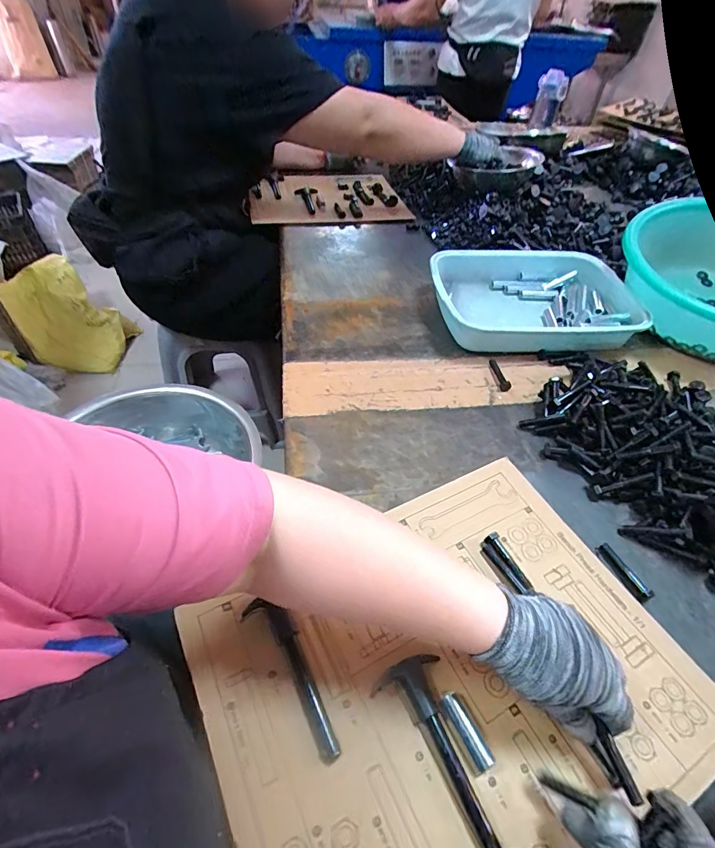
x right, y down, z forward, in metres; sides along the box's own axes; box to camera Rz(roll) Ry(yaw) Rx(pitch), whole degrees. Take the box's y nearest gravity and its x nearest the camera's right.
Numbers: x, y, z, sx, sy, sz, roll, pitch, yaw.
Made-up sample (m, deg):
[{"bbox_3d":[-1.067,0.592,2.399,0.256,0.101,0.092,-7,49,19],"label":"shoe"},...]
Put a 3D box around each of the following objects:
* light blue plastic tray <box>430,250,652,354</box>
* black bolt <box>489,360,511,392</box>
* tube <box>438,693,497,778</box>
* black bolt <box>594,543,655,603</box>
[{"bbox_3d":[0.290,-0.210,0.709,0.332,0.051,0.229,1,48,-3],"label":"light blue plastic tray"},{"bbox_3d":[0.206,-0.074,0.614,0.013,0.010,0.069,-2,48,-5],"label":"black bolt"},{"bbox_3d":[0.082,0.232,0.320,0.018,0.011,0.051,-16,51,-17],"label":"tube"},{"bbox_3d":[0.263,0.148,0.421,0.016,0.014,0.059,-21,52,-21],"label":"black bolt"}]

